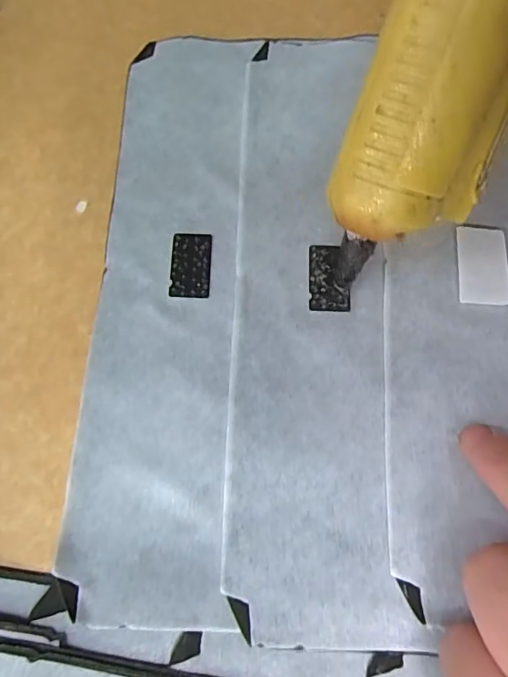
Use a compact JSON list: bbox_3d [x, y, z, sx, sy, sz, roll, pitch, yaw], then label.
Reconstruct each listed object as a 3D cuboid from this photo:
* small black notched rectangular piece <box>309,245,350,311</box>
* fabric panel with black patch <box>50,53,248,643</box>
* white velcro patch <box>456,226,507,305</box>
[{"bbox_3d":[0.030,-0.025,0.190,0.015,0.004,0.029,2,70,1],"label":"small black notched rectangular piece"},{"bbox_3d":[-0.034,-0.027,0.193,0.054,0.006,0.246,0,70,2],"label":"fabric panel with black patch"},{"bbox_3d":[0.089,-0.029,0.188,0.019,0.004,0.033,3,70,3],"label":"white velcro patch"}]

